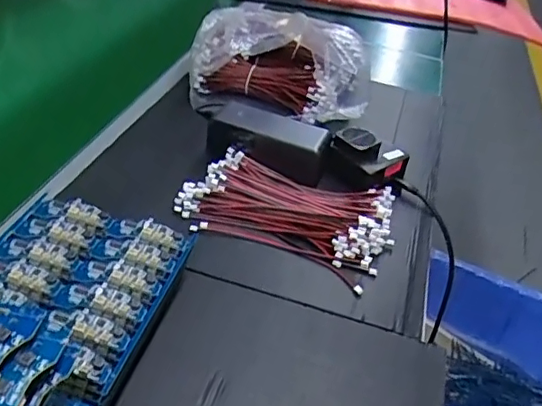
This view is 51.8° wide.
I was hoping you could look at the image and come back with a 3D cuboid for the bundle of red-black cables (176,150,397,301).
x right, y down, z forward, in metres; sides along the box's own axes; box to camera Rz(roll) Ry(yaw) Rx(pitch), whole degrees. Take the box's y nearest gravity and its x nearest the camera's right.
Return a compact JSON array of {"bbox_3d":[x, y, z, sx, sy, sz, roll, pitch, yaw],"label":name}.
[{"bbox_3d":[0.021,-0.005,0.559,0.202,0.034,0.135,19,39,13],"label":"bundle of red-black cables"}]

